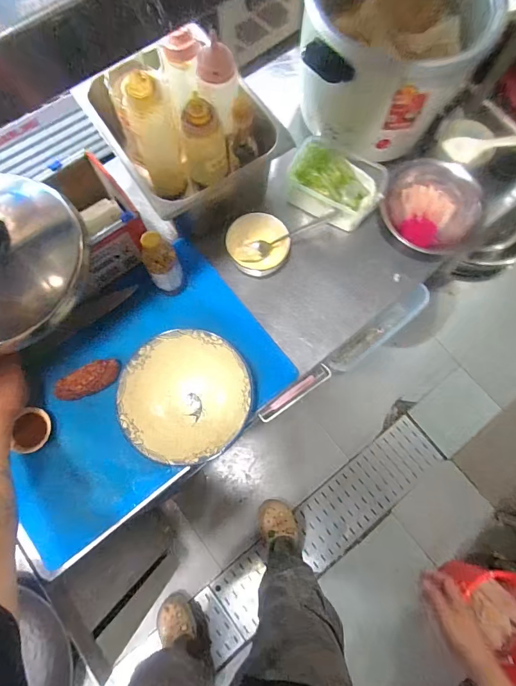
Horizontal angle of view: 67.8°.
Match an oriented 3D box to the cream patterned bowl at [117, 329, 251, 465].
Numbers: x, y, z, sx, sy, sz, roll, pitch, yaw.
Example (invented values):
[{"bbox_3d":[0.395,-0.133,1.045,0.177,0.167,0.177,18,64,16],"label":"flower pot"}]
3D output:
[{"bbox_3d":[-0.110,0.086,0.605,0.187,0.087,0.189,0,75,-1],"label":"cream patterned bowl"}]

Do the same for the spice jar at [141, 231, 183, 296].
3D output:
[{"bbox_3d":[-0.151,-0.122,0.623,0.049,0.145,0.047,0,75,-1],"label":"spice jar"}]

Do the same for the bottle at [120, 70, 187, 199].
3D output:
[{"bbox_3d":[-0.179,-0.361,0.662,0.073,0.231,0.080,-18,76,-5],"label":"bottle"}]

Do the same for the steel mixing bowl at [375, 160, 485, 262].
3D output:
[{"bbox_3d":[0.323,-0.247,0.729,0.192,0.090,0.151,39,78,9],"label":"steel mixing bowl"}]

